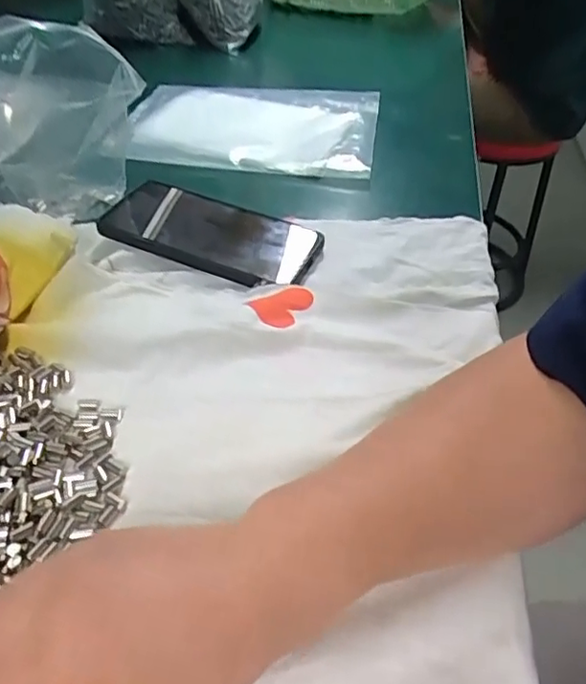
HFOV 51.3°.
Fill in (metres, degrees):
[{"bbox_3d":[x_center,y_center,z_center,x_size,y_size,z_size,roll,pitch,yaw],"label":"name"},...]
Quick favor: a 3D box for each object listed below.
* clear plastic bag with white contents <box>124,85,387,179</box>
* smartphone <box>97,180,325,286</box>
[{"bbox_3d":[-0.046,-0.224,0.635,0.258,0.021,0.174,6,44,7],"label":"clear plastic bag with white contents"},{"bbox_3d":[-0.066,-0.086,0.467,0.165,0.016,0.076,16,43,13],"label":"smartphone"}]

